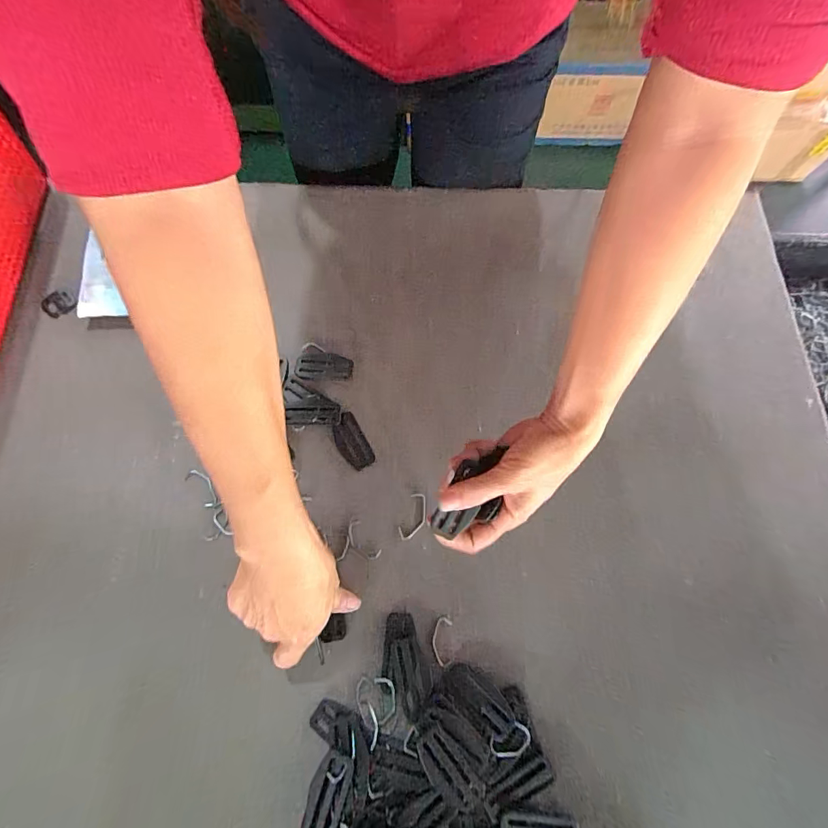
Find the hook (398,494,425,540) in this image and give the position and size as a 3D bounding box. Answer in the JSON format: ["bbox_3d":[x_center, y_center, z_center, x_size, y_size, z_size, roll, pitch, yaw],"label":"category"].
[{"bbox_3d":[0.000,0.095,0.377,0.020,0.004,0.043,22,73,6],"label":"hook"}]

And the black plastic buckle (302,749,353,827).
[{"bbox_3d":[-0.066,0.286,0.307,0.025,0.014,0.062,20,73,5],"label":"black plastic buckle"}]

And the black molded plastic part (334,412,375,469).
[{"bbox_3d":[-0.060,0.027,0.394,0.026,0.004,0.055,-28,75,-10],"label":"black molded plastic part"}]

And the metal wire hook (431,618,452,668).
[{"bbox_3d":[0.024,0.192,0.347,0.016,0.004,0.037,3,72,0],"label":"metal wire hook"}]

